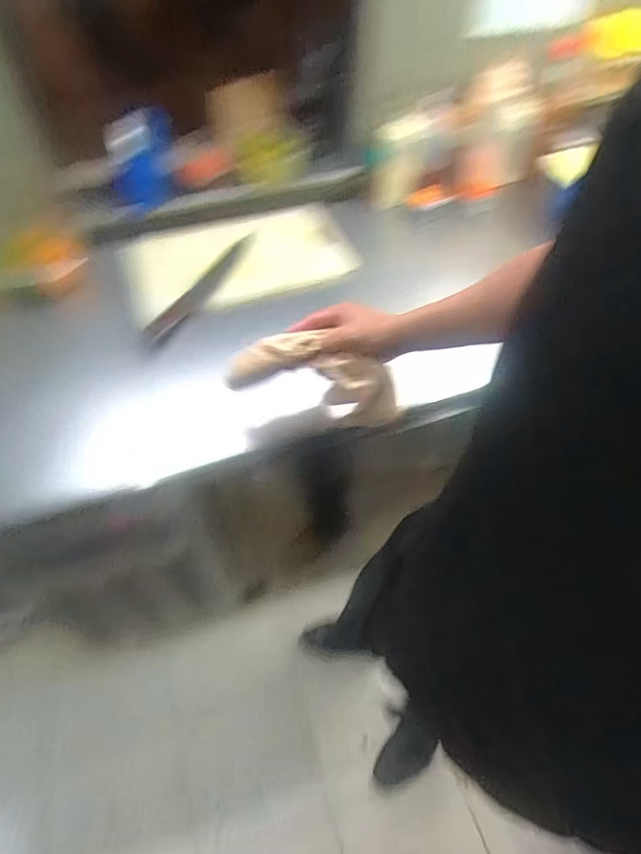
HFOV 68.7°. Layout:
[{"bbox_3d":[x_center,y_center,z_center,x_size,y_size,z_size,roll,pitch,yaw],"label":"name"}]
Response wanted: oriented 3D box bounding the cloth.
[{"bbox_3d":[-0.004,-0.060,0.604,0.220,0.111,0.063,18,54,3],"label":"cloth"}]

